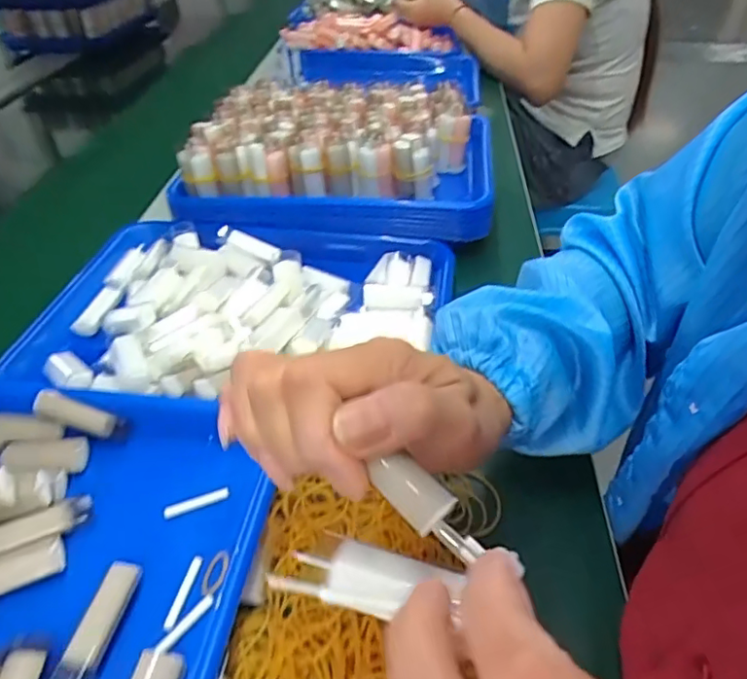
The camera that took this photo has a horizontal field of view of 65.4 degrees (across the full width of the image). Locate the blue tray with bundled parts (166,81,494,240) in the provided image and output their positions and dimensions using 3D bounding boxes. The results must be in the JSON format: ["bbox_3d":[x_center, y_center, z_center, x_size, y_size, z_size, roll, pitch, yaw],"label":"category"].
[{"bbox_3d":[-0.032,-0.201,0.626,0.312,0.078,0.213,3,40,5],"label":"blue tray with bundled parts"}]

